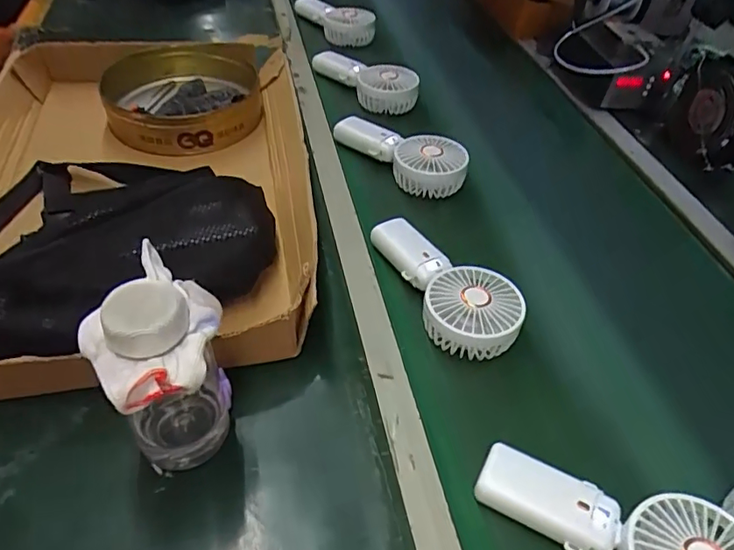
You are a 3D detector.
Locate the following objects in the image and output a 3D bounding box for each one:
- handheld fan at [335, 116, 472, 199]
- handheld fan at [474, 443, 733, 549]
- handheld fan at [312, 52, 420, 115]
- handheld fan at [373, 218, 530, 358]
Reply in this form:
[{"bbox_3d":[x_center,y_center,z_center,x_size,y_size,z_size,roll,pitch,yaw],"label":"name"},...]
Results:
[{"bbox_3d":[0.034,-0.147,0.670,0.184,0.049,0.079,19,47,13],"label":"handheld fan"},{"bbox_3d":[0.163,0.178,0.353,0.179,0.032,0.088,16,46,10],"label":"handheld fan"},{"bbox_3d":[-0.001,-0.302,0.822,0.186,0.054,0.070,39,51,25],"label":"handheld fan"},{"bbox_3d":[0.077,0.007,0.529,0.083,0.055,0.185,-15,37,-19],"label":"handheld fan"}]

